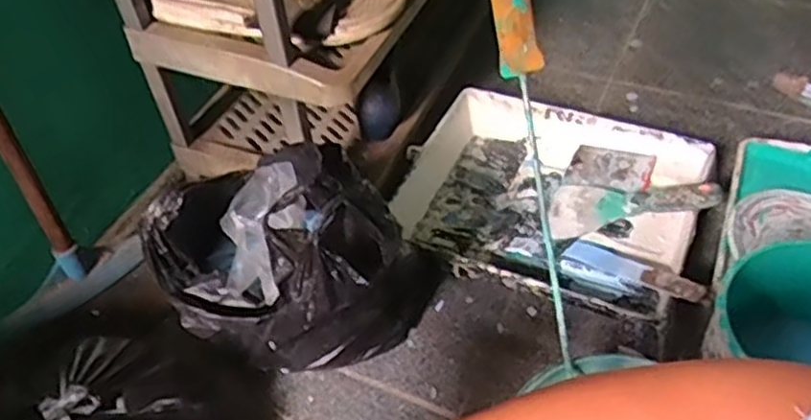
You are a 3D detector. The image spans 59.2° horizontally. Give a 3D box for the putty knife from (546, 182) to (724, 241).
[{"bbox_3d":[0.267,-0.005,0.841,0.193,0.024,0.093,-7,42,34],"label":"putty knife"}]

